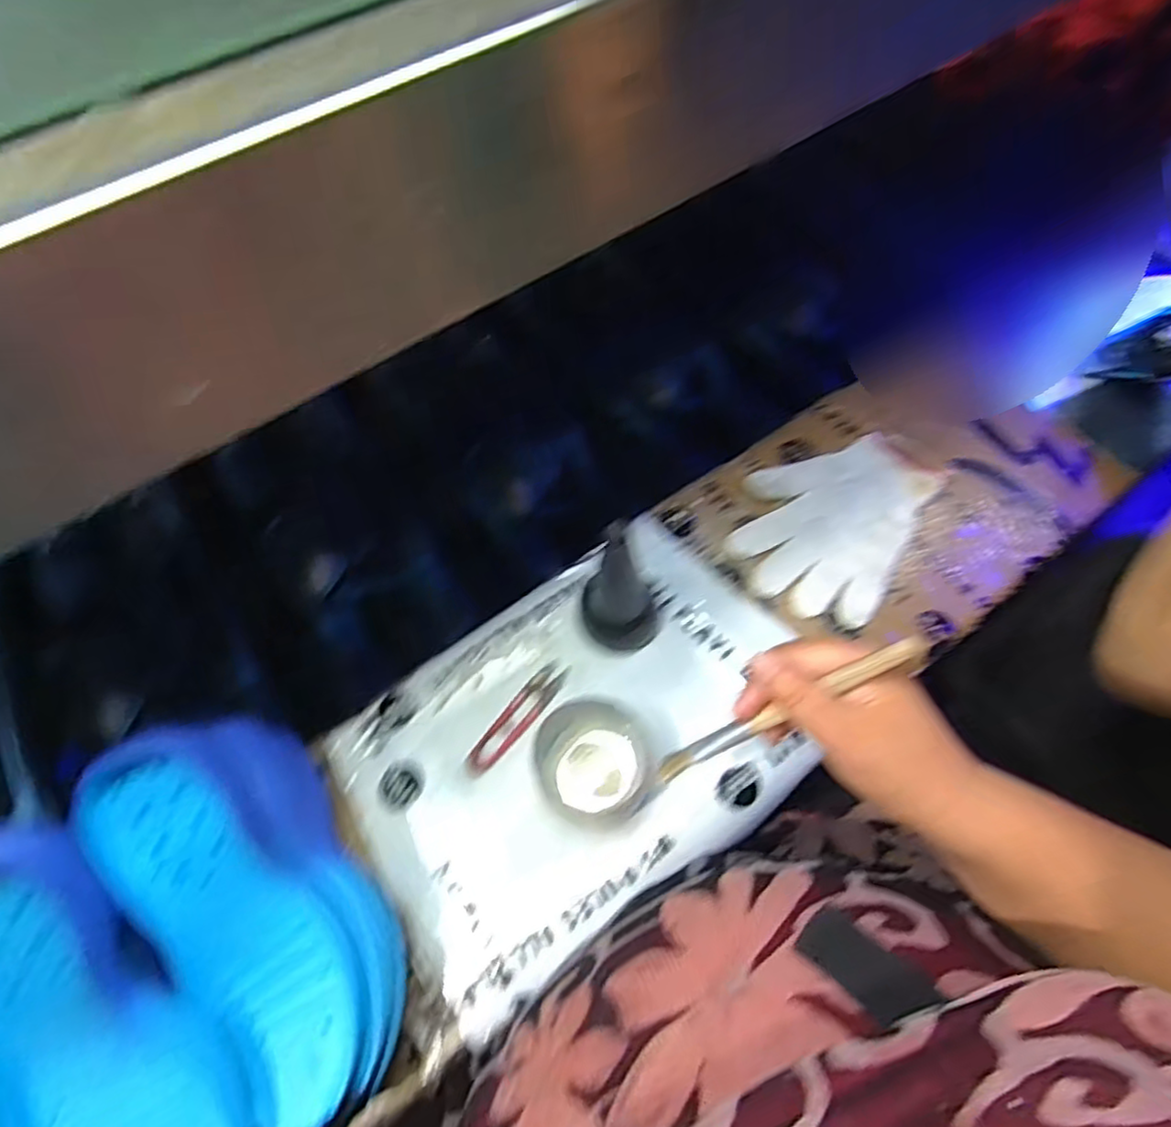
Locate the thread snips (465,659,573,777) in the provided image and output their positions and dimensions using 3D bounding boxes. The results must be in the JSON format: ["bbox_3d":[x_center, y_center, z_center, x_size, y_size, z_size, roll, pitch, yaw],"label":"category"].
[{"bbox_3d":[-0.054,0.120,0.532,0.022,0.006,0.107,36,68,20],"label":"thread snips"}]

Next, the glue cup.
[{"bbox_3d":[0.006,0.145,0.490,0.077,0.047,0.083,-1,61,1],"label":"glue cup"}]

